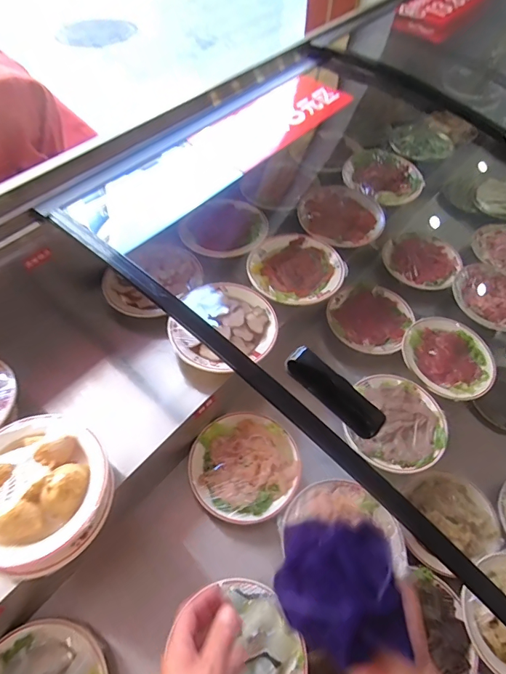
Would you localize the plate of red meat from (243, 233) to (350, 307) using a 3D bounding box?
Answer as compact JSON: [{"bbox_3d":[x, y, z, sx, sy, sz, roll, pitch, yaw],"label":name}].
[{"bbox_3d":[0.065,-0.115,0.685,0.149,0.029,0.150,1,54,-1],"label":"plate of red meat"}]

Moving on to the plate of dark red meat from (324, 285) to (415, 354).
[{"bbox_3d":[0.208,-0.039,0.758,0.140,0.017,0.149,1,54,-1],"label":"plate of dark red meat"}]

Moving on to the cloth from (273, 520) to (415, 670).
[{"bbox_3d":[0.075,0.214,0.363,0.102,0.034,0.101,3,56,-2],"label":"cloth"}]

